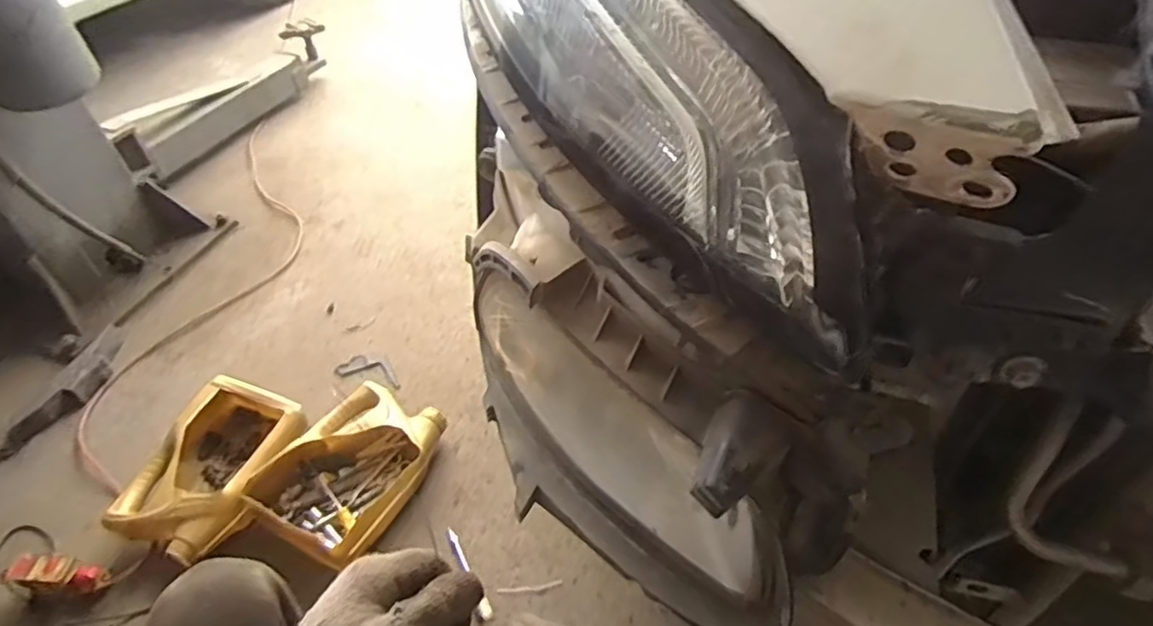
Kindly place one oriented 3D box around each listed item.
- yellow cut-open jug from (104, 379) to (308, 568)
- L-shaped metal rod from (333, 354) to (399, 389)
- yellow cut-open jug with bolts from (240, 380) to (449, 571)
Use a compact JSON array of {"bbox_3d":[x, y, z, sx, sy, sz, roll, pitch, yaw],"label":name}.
[{"bbox_3d":[-0.614,0.268,1.109,0.208,0.105,0.302,15,50,17],"label":"yellow cut-open jug"},{"bbox_3d":[-0.417,0.118,1.317,0.142,0.013,0.053,10,48,13],"label":"L-shaped metal rod"},{"bbox_3d":[-0.379,0.270,1.111,0.215,0.089,0.293,20,51,20],"label":"yellow cut-open jug with bolts"}]

